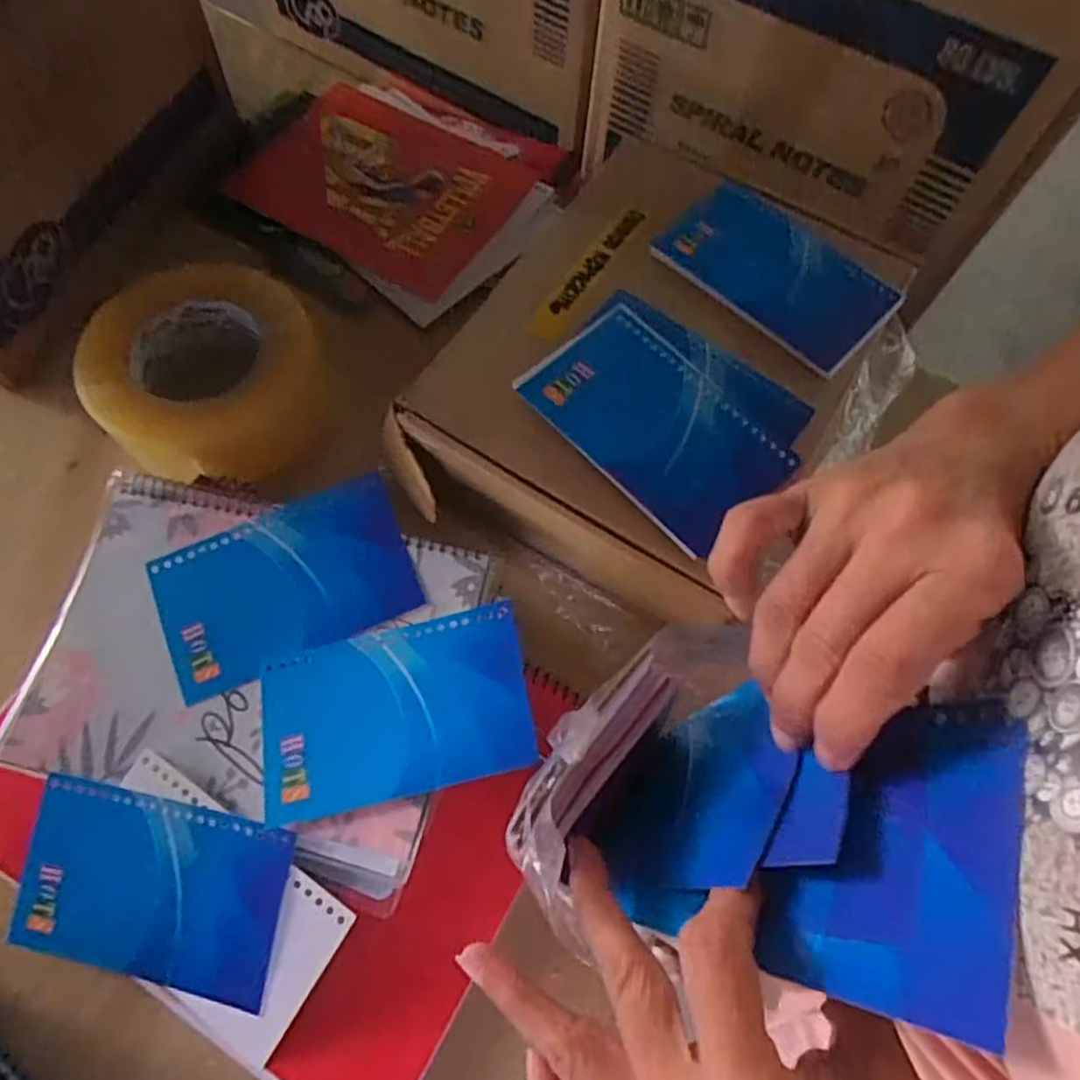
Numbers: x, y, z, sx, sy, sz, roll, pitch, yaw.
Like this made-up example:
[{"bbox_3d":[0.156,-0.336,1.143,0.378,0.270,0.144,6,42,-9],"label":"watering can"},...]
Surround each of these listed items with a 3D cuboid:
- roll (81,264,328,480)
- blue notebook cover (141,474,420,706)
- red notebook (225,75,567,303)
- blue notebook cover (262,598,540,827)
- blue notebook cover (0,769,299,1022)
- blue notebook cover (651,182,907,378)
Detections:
[{"bbox_3d":[-0.203,-0.103,0.428,0.122,0.056,0.131,1,66,-3],"label":"roll"},{"bbox_3d":[-0.133,0.022,0.361,0.129,0.004,0.080,-23,75,-3],"label":"blue notebook cover"},{"bbox_3d":[-0.114,-0.286,0.536,0.204,0.011,0.173,31,70,11],"label":"red notebook"},{"bbox_3d":[-0.071,0.080,0.332,0.130,0.004,0.080,-14,62,3],"label":"blue notebook cover"},{"bbox_3d":[-0.183,0.163,0.325,0.129,0.004,0.079,10,84,7],"label":"blue notebook cover"},{"bbox_3d":[0.144,-0.164,0.416,0.133,0.009,0.086,40,70,13],"label":"blue notebook cover"}]

